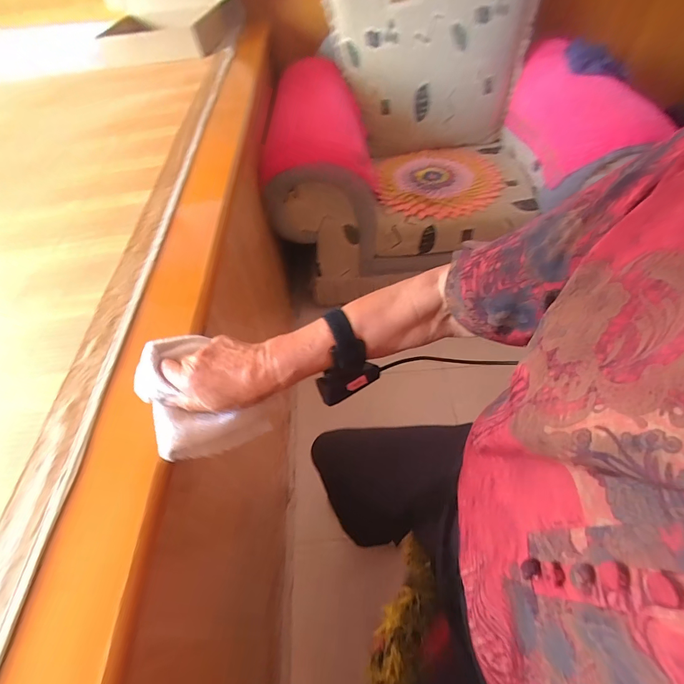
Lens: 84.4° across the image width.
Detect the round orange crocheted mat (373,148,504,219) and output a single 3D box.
[{"bbox_3d":[0.288,-0.504,1.172,0.365,0.030,0.336,-3,52,7],"label":"round orange crocheted mat"}]

